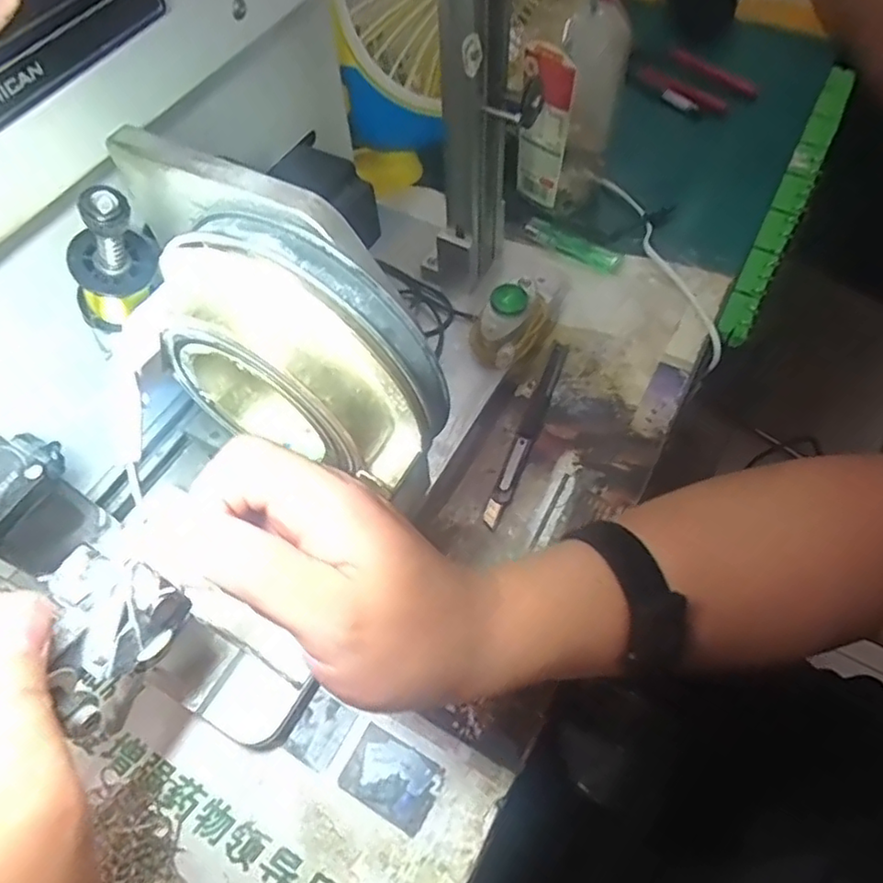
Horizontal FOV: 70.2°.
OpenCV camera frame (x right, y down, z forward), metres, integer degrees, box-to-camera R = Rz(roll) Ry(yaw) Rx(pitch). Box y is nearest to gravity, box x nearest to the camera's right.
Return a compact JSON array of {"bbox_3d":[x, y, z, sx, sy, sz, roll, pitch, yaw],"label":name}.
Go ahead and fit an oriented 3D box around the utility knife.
[{"bbox_3d":[0.056,-0.009,0.400,0.012,0.006,0.142,19,62,13],"label":"utility knife"}]

